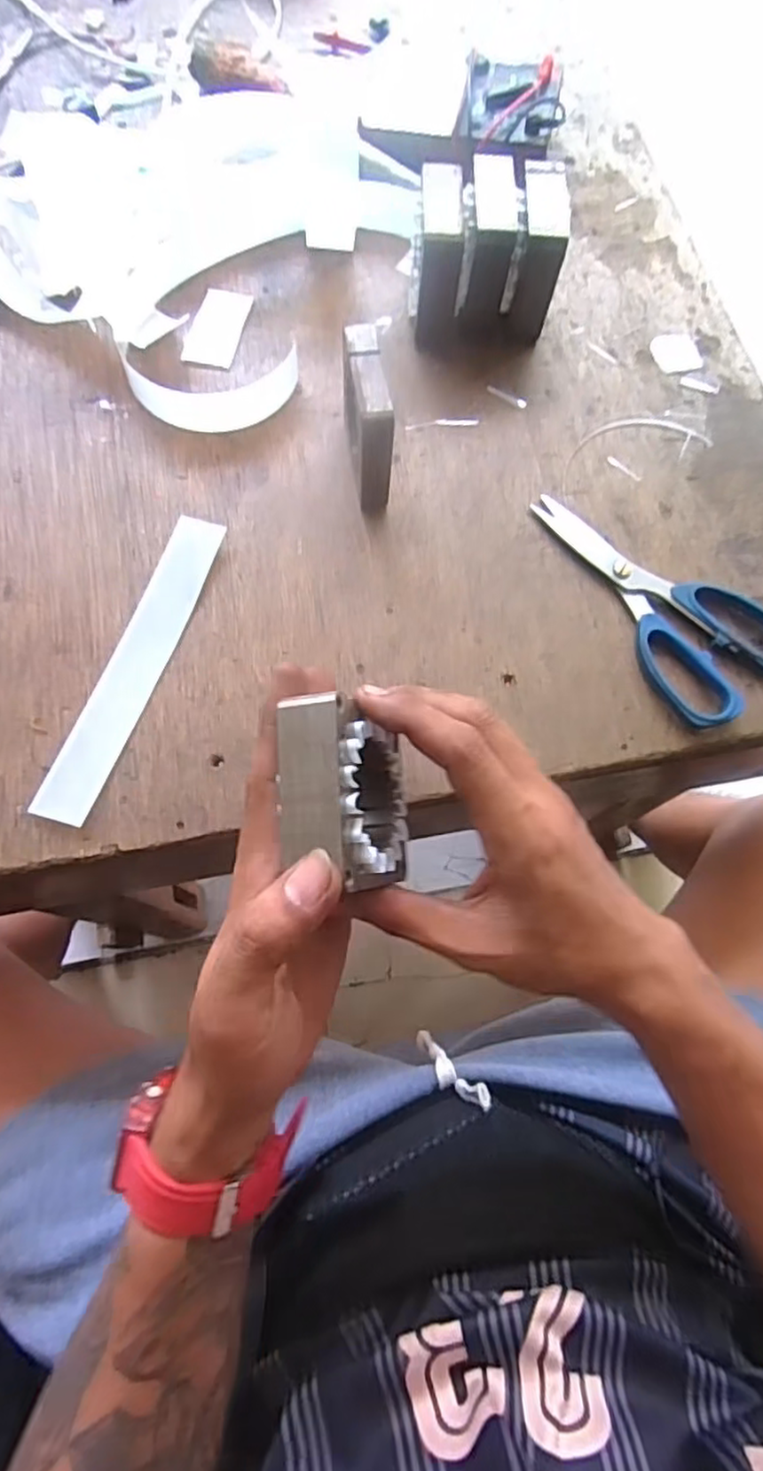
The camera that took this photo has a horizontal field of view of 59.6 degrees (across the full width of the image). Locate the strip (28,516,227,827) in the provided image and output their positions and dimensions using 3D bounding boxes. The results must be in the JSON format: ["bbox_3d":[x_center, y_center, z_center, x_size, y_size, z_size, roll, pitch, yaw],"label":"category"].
[{"bbox_3d":[-0.141,-0.043,0.383,0.031,0.006,0.193,19,72,2],"label":"strip"}]

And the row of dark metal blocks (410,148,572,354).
[{"bbox_3d":[0.068,-0.323,0.450,0.094,0.075,0.079,2,71,-2],"label":"row of dark metal blocks"}]

